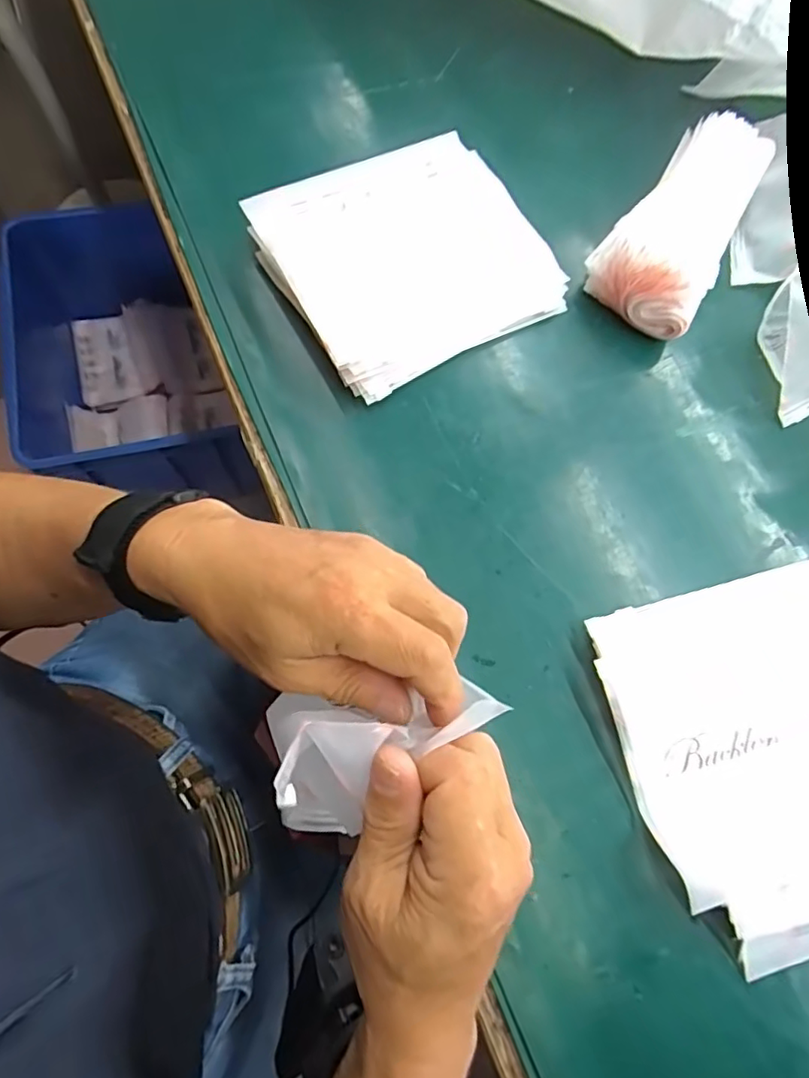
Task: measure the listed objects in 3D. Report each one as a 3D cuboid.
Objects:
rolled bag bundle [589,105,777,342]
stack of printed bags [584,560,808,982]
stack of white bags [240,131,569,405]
[{"bbox_3d":[0.230,-0.257,0.463,0.090,0.050,0.200,36,74,7],"label":"rolled bag bundle"},{"bbox_3d":[0.245,0.129,0.359,0.213,0.026,0.213,-13,75,-8],"label":"stack of printed bags"},{"bbox_3d":[0.009,-0.215,0.446,0.206,0.024,0.169,-27,85,-19],"label":"stack of white bags"}]

